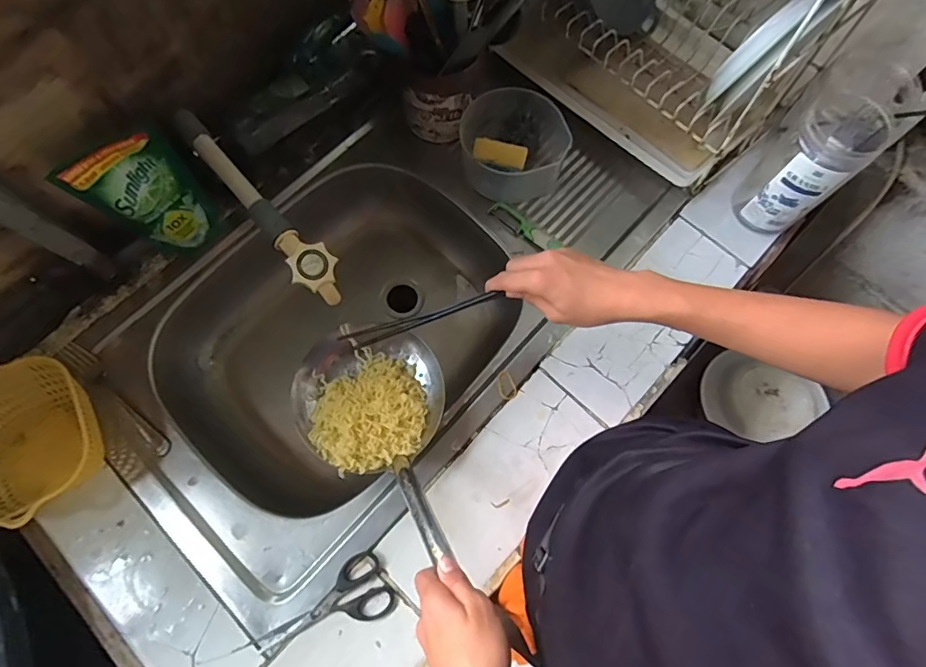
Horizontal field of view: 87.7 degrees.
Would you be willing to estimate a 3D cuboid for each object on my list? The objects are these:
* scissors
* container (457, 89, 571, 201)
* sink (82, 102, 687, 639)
[{"bbox_3d":[-0.155,0.311,0.526,0.158,0.009,0.068,-31,74,-11],"label":"scissors"},{"bbox_3d":[0.072,-0.262,0.678,0.144,0.091,0.134,0,71,-1],"label":"container"},{"bbox_3d":[-0.105,-0.044,0.699,0.427,0.148,0.761,41,75,12],"label":"sink"}]

